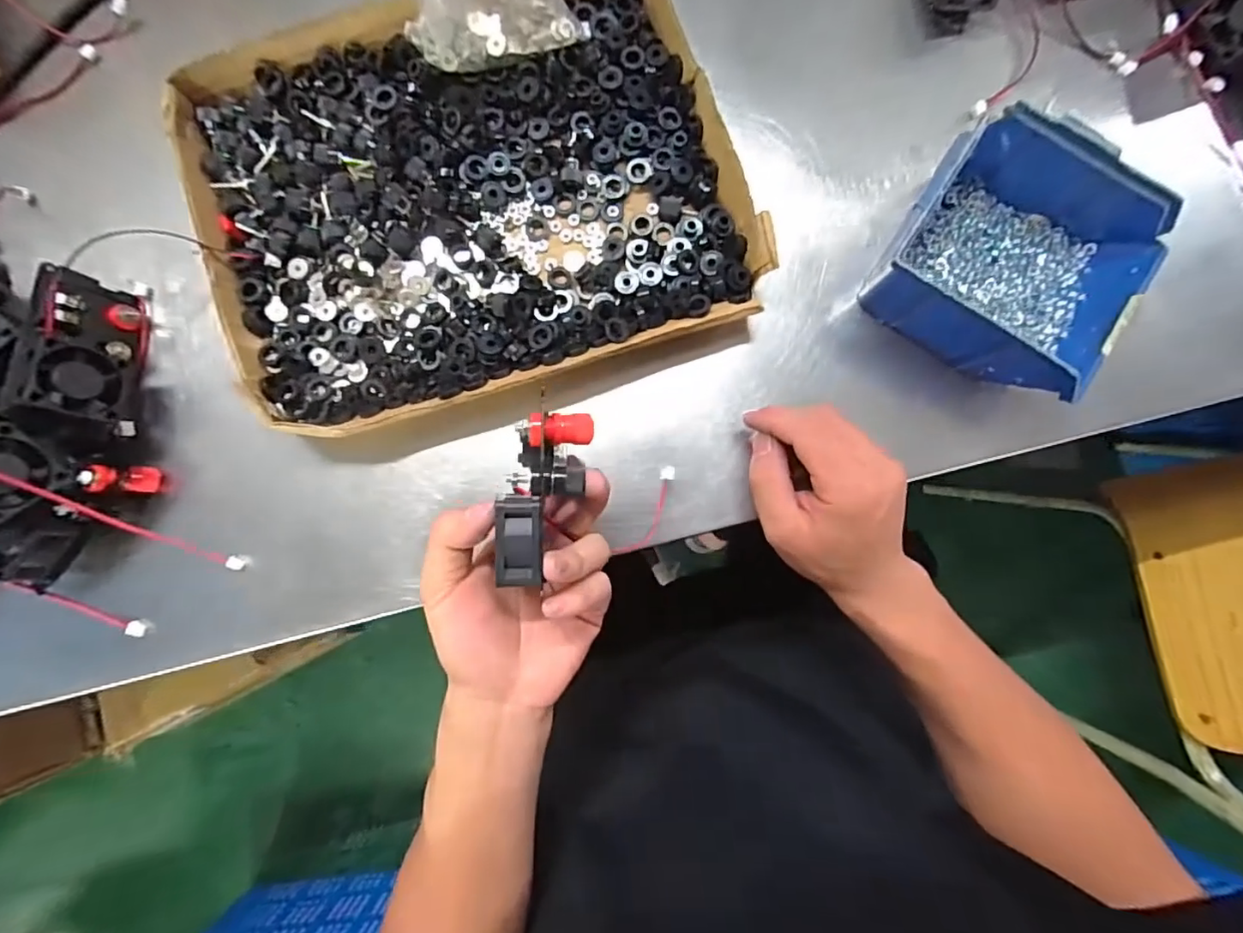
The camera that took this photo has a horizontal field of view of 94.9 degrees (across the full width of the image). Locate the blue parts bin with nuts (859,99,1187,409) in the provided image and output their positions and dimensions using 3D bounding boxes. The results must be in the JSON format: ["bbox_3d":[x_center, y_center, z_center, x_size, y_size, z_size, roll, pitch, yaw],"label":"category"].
[{"bbox_3d":[0.237,-0.122,0.348,0.139,0.072,0.119,33,86,2],"label":"blue parts bin with nuts"}]

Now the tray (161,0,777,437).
[{"bbox_3d":[-0.093,-0.170,0.359,0.315,0.035,0.249,-18,86,-2],"label":"tray"}]

